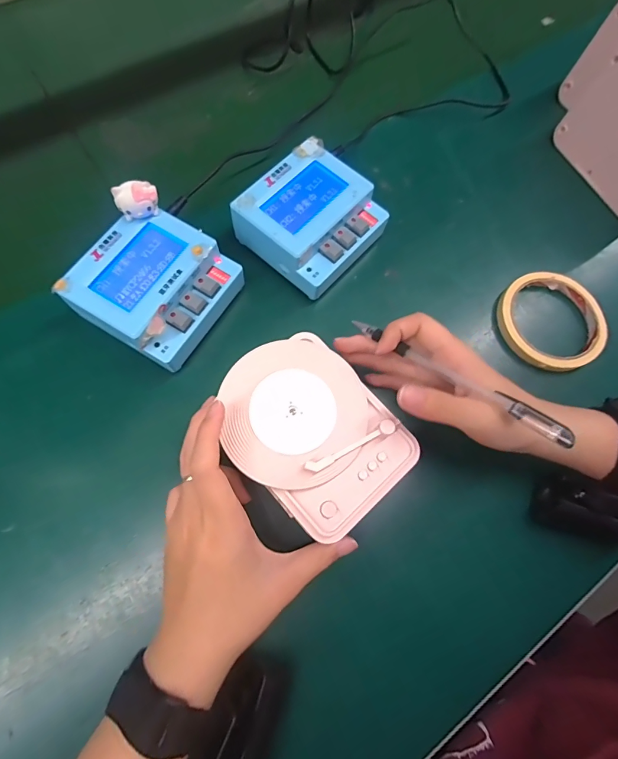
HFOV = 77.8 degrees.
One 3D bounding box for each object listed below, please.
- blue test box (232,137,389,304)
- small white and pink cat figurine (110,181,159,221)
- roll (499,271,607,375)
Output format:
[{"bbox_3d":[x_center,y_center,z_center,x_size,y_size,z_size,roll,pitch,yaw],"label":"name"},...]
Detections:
[{"bbox_3d":[0.004,-0.137,0.337,0.098,0.049,0.102,38,74,10],"label":"blue test box"},{"bbox_3d":[-0.129,-0.133,0.291,0.031,0.027,0.016,-16,73,-8],"label":"small white and pink cat figurine"},{"bbox_3d":[0.216,-0.053,0.343,0.087,0.015,0.092,1,71,-2],"label":"roll"}]

